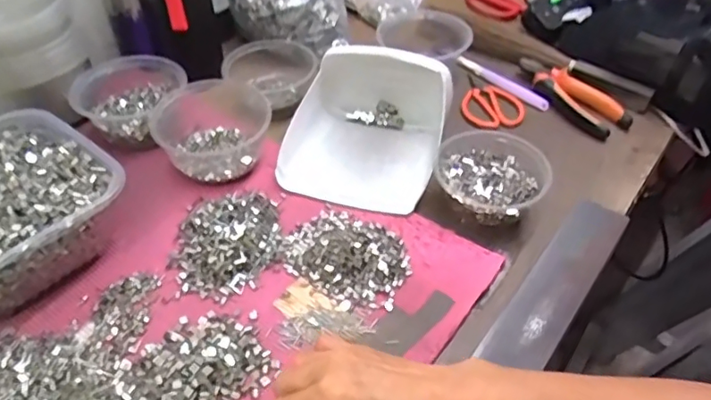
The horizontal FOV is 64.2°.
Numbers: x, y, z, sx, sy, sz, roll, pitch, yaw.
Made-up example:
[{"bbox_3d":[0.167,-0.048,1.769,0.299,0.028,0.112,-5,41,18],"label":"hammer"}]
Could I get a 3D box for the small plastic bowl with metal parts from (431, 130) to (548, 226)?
[{"bbox_3d":[0.128,-0.018,0.545,0.100,0.049,0.099,1,46,-1],"label":"small plastic bowl with metal parts"}]

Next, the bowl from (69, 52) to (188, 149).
[{"bbox_3d":[-0.243,-0.108,0.613,0.103,0.059,0.109,17,48,14],"label":"bowl"}]

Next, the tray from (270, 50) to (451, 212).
[{"bbox_3d":[0.011,-0.082,0.581,0.156,0.078,0.167,11,47,9],"label":"tray"}]

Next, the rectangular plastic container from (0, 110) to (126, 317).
[{"bbox_3d":[-0.305,0.011,0.485,0.162,0.074,0.173,33,54,27],"label":"rectangular plastic container"}]

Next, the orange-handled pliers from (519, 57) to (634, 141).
[{"bbox_3d":[0.255,-0.131,0.683,0.059,0.019,0.156,-26,52,-24],"label":"orange-handled pliers"}]

